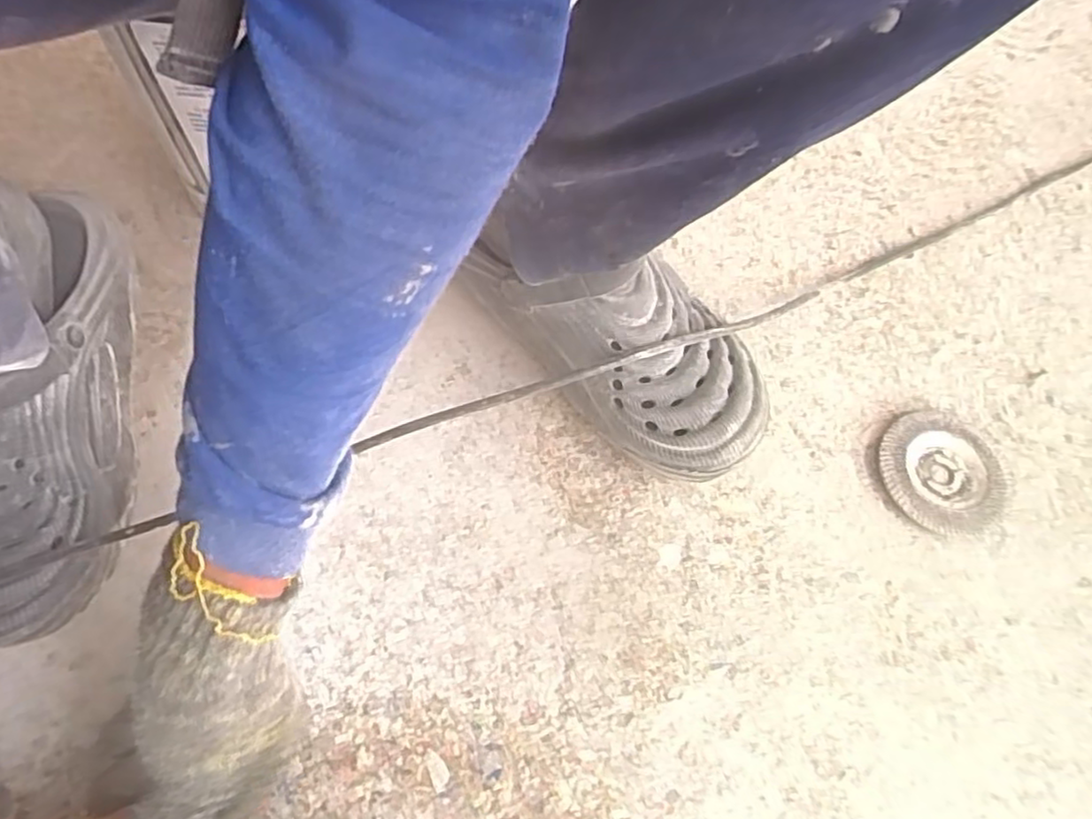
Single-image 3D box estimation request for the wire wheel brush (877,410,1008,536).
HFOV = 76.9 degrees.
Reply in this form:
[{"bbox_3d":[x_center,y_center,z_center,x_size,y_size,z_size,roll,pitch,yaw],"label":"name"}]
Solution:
[{"bbox_3d":[0.291,0.045,0.506,0.088,0.013,0.094,1,63,-3],"label":"wire wheel brush"}]

